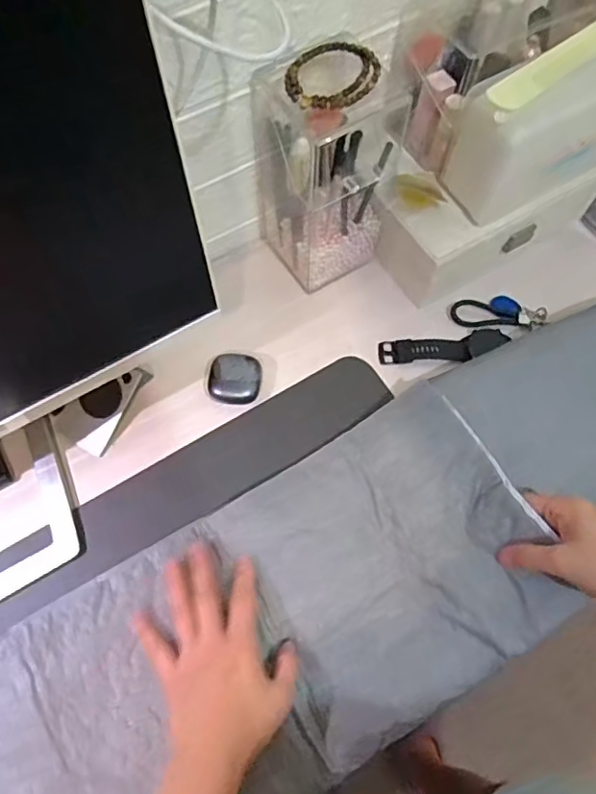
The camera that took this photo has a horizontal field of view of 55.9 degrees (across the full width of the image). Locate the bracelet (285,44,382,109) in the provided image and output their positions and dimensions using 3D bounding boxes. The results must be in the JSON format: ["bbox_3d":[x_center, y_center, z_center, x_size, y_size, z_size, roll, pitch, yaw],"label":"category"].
[{"bbox_3d":[0.027,-0.252,0.435,0.073,0.009,0.057,-1,67,-1],"label":"bracelet"}]

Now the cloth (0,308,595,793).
[{"bbox_3d":[0.017,0.168,0.462,0.775,0.044,0.229,-29,68,-9],"label":"cloth"}]

